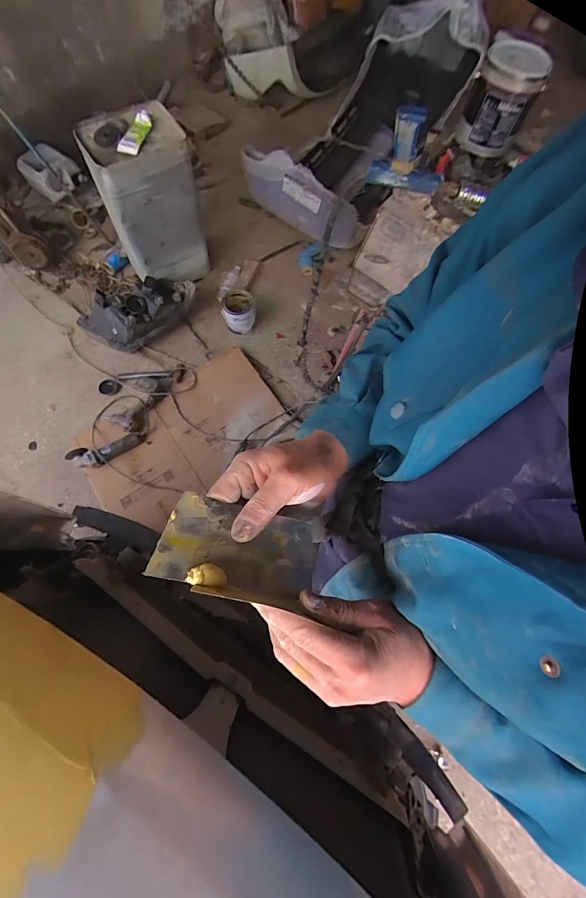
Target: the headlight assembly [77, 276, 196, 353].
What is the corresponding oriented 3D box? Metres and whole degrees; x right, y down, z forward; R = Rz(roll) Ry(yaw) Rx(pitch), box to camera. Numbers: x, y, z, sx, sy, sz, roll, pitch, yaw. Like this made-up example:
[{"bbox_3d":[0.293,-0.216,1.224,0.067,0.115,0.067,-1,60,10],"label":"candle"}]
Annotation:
[{"bbox_3d":[-0.728,-0.640,1.716,0.551,0.199,0.243,-25,73,-11],"label":"headlight assembly"}]

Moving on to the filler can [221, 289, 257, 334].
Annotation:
[{"bbox_3d":[-0.264,-0.682,1.766,0.158,0.145,0.169,1,70,-2],"label":"filler can"}]

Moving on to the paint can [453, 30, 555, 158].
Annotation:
[{"bbox_3d":[0.526,-0.884,0.899,0.152,0.192,0.152,1,70,-2],"label":"paint can"}]

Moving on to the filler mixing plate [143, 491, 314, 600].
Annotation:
[{"bbox_3d":[-0.043,0.084,0.309,0.138,0.012,0.075,18,52,-20],"label":"filler mixing plate"}]

